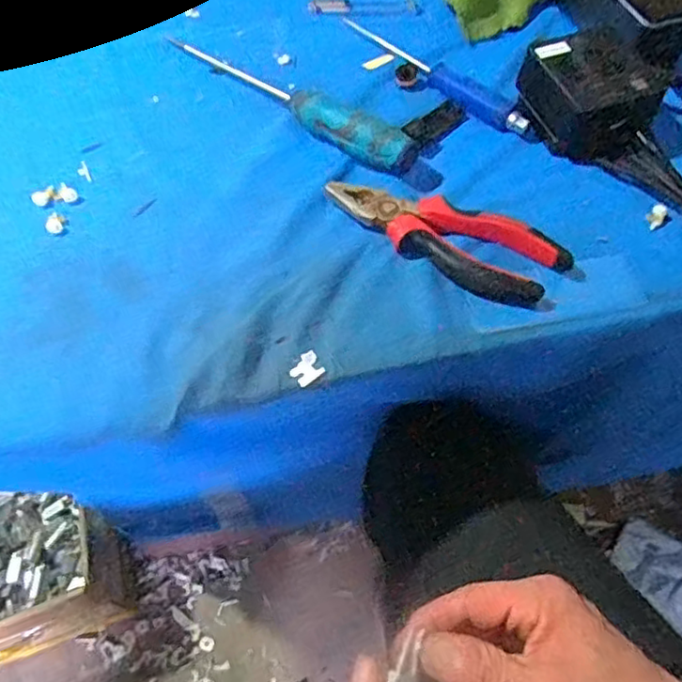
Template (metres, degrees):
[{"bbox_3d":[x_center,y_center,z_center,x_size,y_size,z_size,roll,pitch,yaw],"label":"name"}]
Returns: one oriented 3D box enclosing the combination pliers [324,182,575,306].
[{"bbox_3d":[0.067,-0.070,0.419,0.159,0.019,0.049,25,63,13],"label":"combination pliers"}]

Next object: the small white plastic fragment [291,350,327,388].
[{"bbox_3d":[-0.020,0.016,0.376,0.019,0.004,0.017,-33,66,-18],"label":"small white plastic fragment"}]

